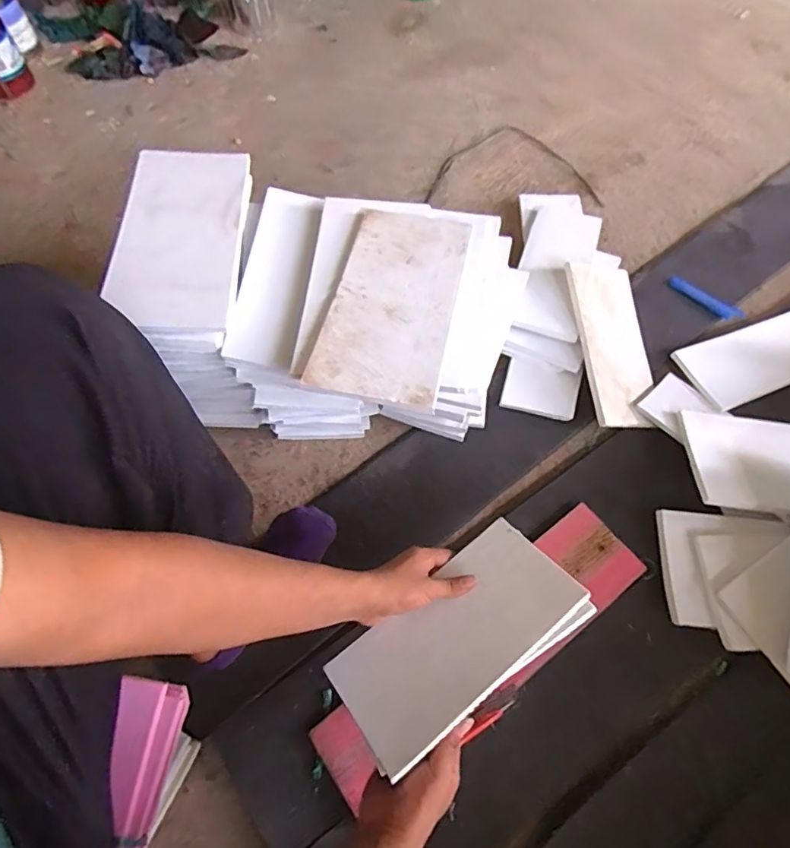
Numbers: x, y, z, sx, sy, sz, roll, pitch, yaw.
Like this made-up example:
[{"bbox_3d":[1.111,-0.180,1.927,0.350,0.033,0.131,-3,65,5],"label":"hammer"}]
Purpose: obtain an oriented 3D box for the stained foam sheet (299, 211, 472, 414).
[{"bbox_3d":[0.000,-0.143,0.601,0.139,0.009,0.267,12,64,7],"label":"stained foam sheet"}]

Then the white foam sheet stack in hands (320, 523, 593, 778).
[{"bbox_3d":[0.067,0.229,0.563,0.269,0.011,0.136,-35,52,-14],"label":"white foam sheet stack in hands"}]

